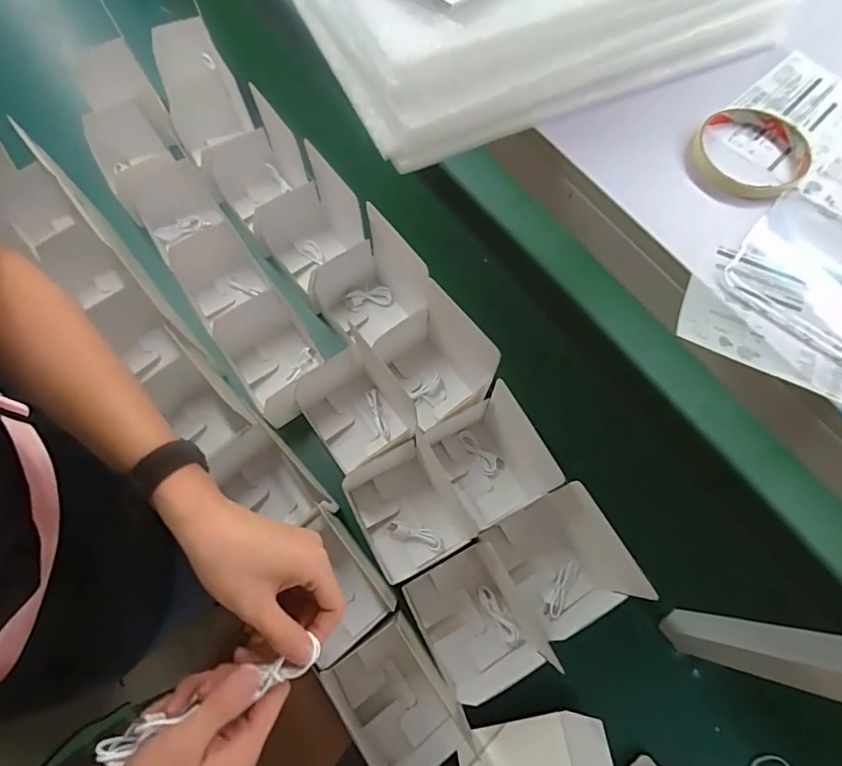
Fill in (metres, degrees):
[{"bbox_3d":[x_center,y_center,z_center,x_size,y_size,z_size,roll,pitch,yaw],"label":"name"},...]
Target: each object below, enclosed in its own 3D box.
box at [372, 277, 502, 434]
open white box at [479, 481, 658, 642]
[{"bbox_3d":[0.012,-0.021,0.691,0.126,0.212,0.153,-41,76,-15],"label":"box"},{"bbox_3d":[0.179,0.225,0.595,0.107,0.169,0.156,-25,73,-11],"label":"open white box"}]

